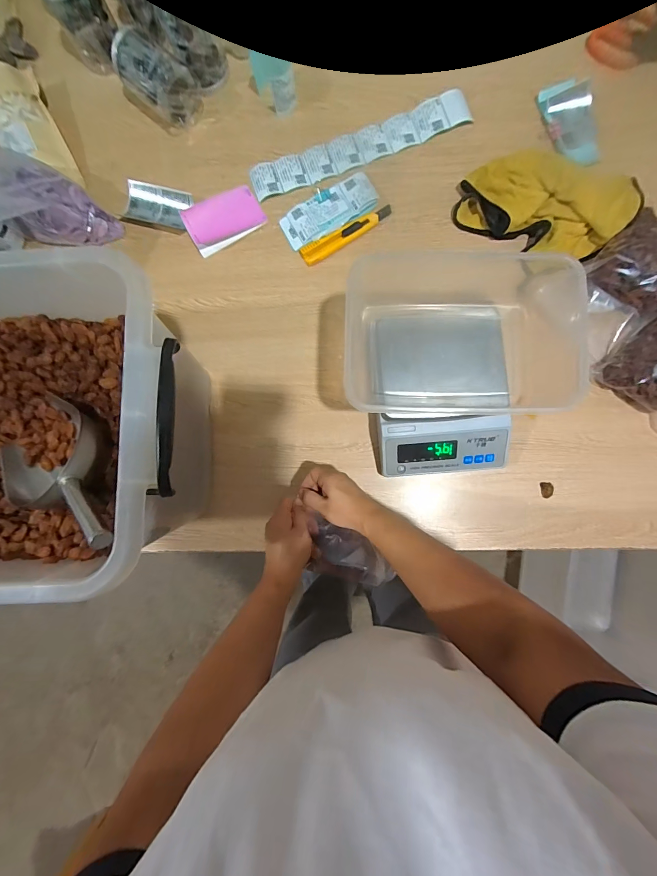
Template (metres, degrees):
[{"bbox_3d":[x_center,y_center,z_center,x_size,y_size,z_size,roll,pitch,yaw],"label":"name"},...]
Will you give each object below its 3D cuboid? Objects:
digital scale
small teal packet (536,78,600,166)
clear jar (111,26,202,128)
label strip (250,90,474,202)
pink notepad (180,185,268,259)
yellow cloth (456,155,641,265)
[{"bbox_3d":[0.162,-0.065,0.517,0.211,0.078,0.239,-5,88,4],"label":"digital scale"},{"bbox_3d":[0.397,-0.514,0.557,0.069,0.033,0.135,-20,87,3],"label":"small teal packet"},{"bbox_3d":[-0.290,-0.602,0.575,0.122,0.080,0.080,36,91,4],"label":"clear jar"},{"bbox_3d":[0.053,-0.494,0.580,0.377,0.007,0.063,-18,87,3],"label":"label strip"},{"bbox_3d":[-0.179,-0.376,0.581,0.127,0.028,0.079,-29,86,2],"label":"pink notepad"},{"bbox_3d":[0.334,-0.361,0.532,0.258,0.053,0.113,17,89,4],"label":"yellow cloth"}]

